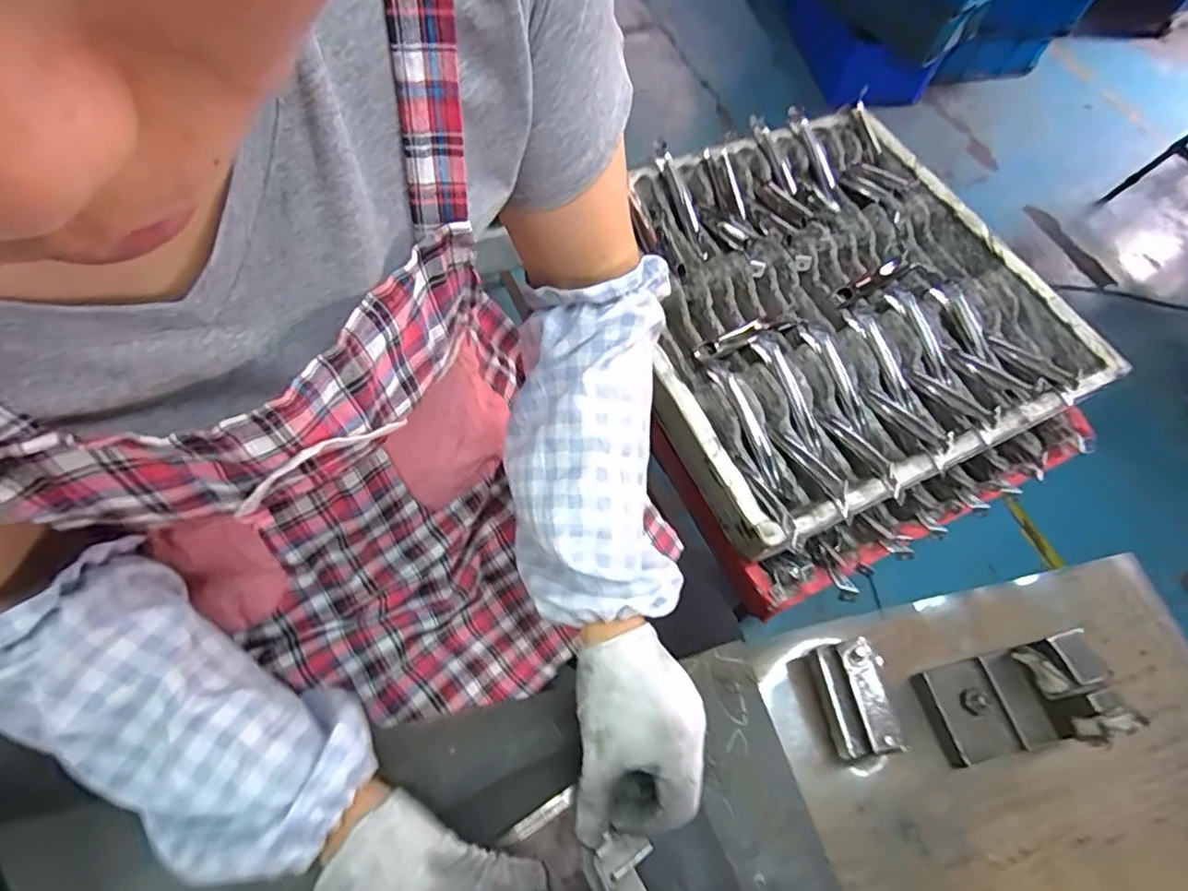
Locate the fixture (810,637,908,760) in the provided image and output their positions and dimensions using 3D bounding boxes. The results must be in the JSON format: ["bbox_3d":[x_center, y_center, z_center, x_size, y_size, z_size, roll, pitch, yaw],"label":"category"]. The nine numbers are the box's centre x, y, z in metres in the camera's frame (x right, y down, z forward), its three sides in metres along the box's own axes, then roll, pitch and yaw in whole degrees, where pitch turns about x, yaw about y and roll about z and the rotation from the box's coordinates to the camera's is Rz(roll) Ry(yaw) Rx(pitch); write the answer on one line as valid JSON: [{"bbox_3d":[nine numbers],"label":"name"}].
[{"bbox_3d":[0.175,0.175,0.416,0.035,0.051,0.069,-5,64,-6],"label":"fixture"}]

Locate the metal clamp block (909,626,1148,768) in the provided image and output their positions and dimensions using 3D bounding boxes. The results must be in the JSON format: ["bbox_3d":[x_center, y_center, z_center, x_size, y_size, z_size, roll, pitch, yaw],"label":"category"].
[{"bbox_3d":[0.288,0.173,0.412,0.094,0.072,0.066,-11,64,-10],"label":"metal clamp block"}]

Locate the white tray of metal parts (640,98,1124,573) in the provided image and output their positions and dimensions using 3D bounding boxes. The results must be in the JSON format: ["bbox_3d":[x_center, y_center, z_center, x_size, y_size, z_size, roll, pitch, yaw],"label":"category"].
[{"bbox_3d":[0.299,-0.190,0.790,0.549,0.064,0.564,-24,68,-15],"label":"white tray of metal parts"}]

